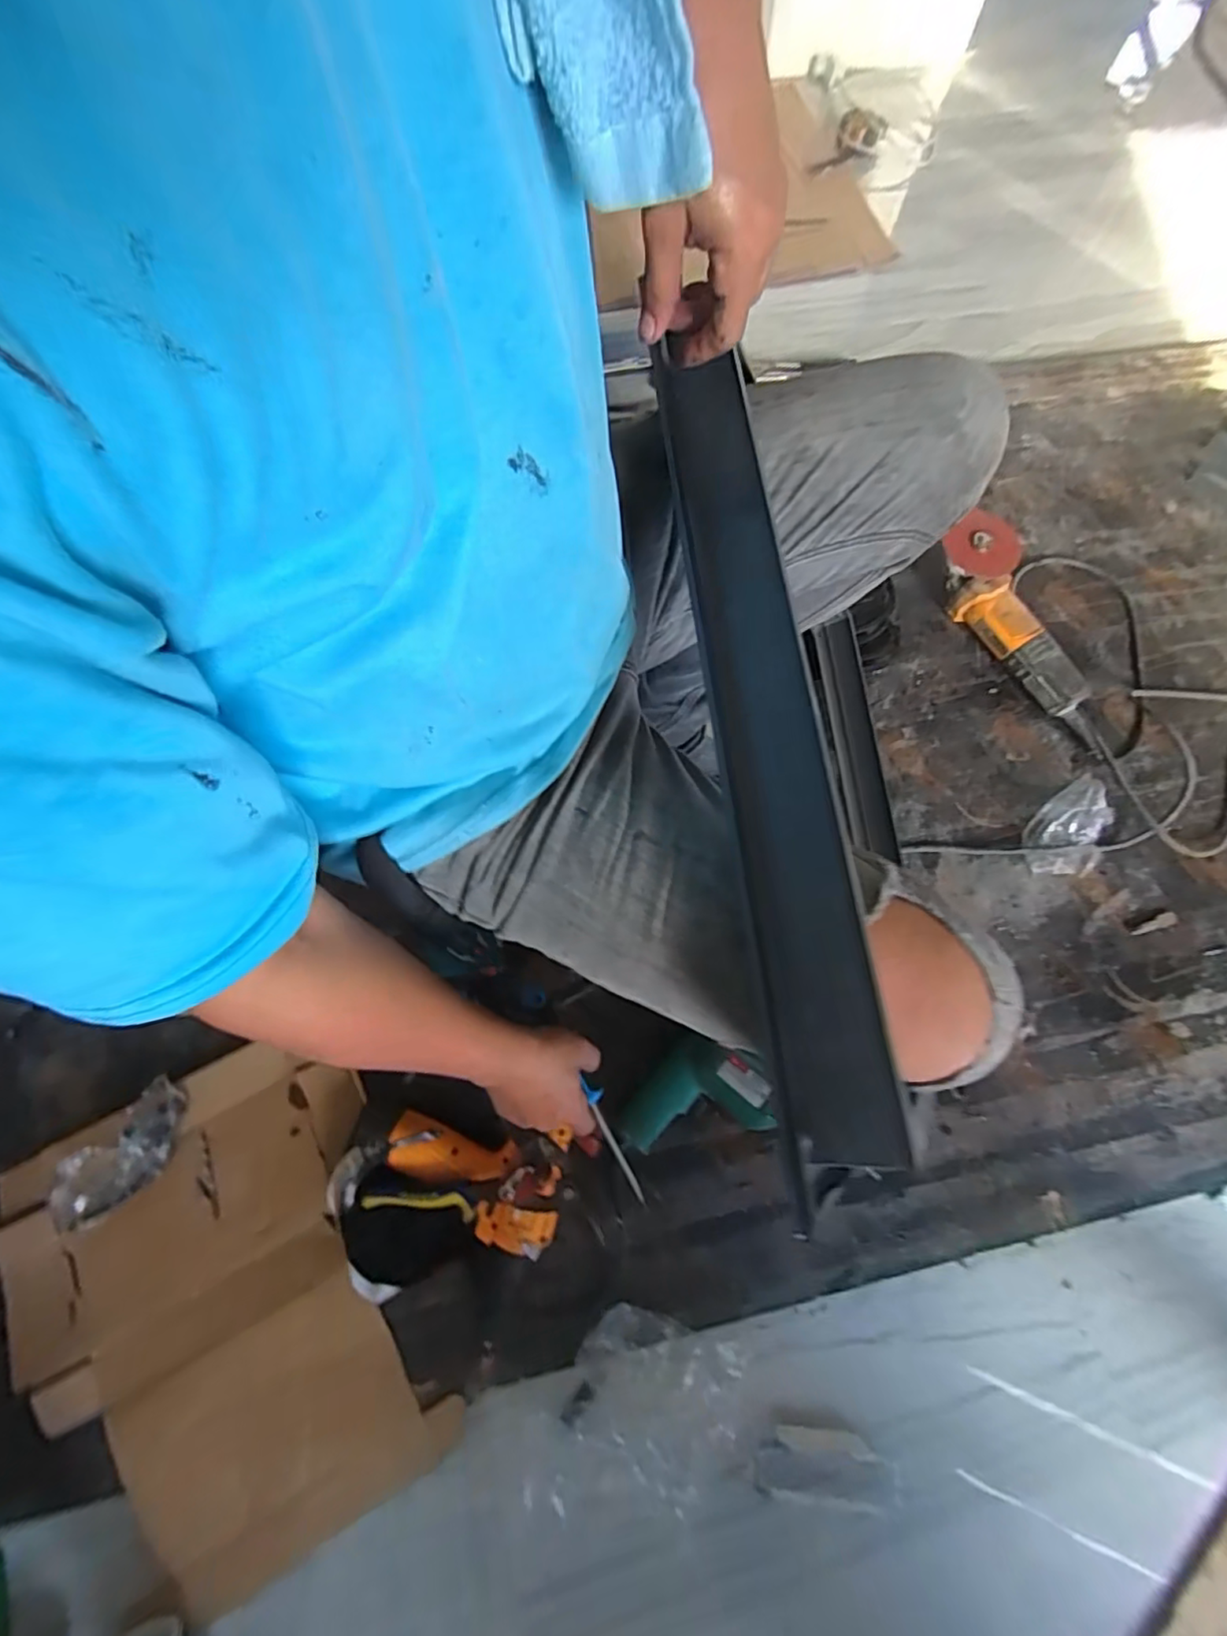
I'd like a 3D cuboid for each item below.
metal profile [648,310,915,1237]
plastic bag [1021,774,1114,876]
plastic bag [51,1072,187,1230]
[{"bbox_3d":[0.077,-0.066,0.330,0.053,0.026,0.470,-5,72,-4],"label":"metal profile"},{"bbox_3d":[0.579,0.011,0.752,0.084,0.039,0.148,38,74,10],"label":"plastic bag"},{"bbox_3d":[-0.480,0.333,0.587,0.073,0.036,0.146,44,75,11],"label":"plastic bag"}]

